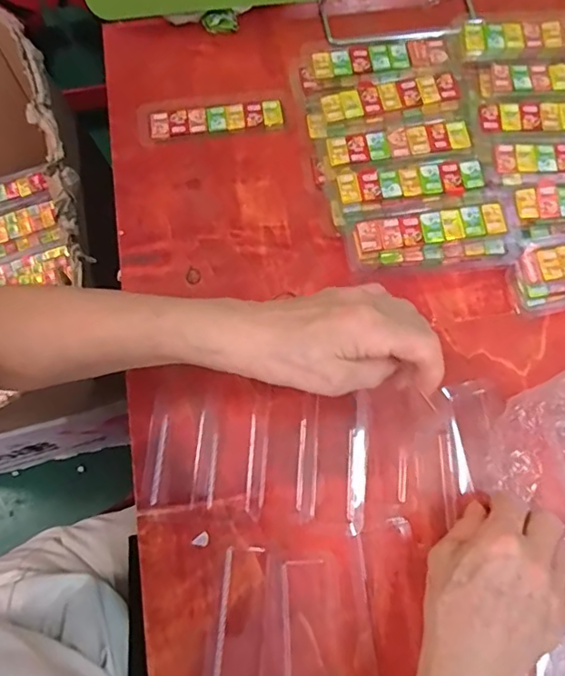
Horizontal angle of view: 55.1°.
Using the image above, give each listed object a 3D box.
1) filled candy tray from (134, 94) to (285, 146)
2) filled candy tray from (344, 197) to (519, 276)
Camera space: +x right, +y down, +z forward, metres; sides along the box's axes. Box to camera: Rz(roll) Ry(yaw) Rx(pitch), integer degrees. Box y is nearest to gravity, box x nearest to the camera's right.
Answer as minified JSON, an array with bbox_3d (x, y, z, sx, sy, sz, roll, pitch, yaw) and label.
[{"bbox_3d":[-0.066,-0.200,0.495,0.134,0.008,0.041,-5,73,-2],"label":"filled candy tray"},{"bbox_3d":[0.122,-0.081,0.449,0.136,0.035,0.046,-5,73,-2],"label":"filled candy tray"}]

